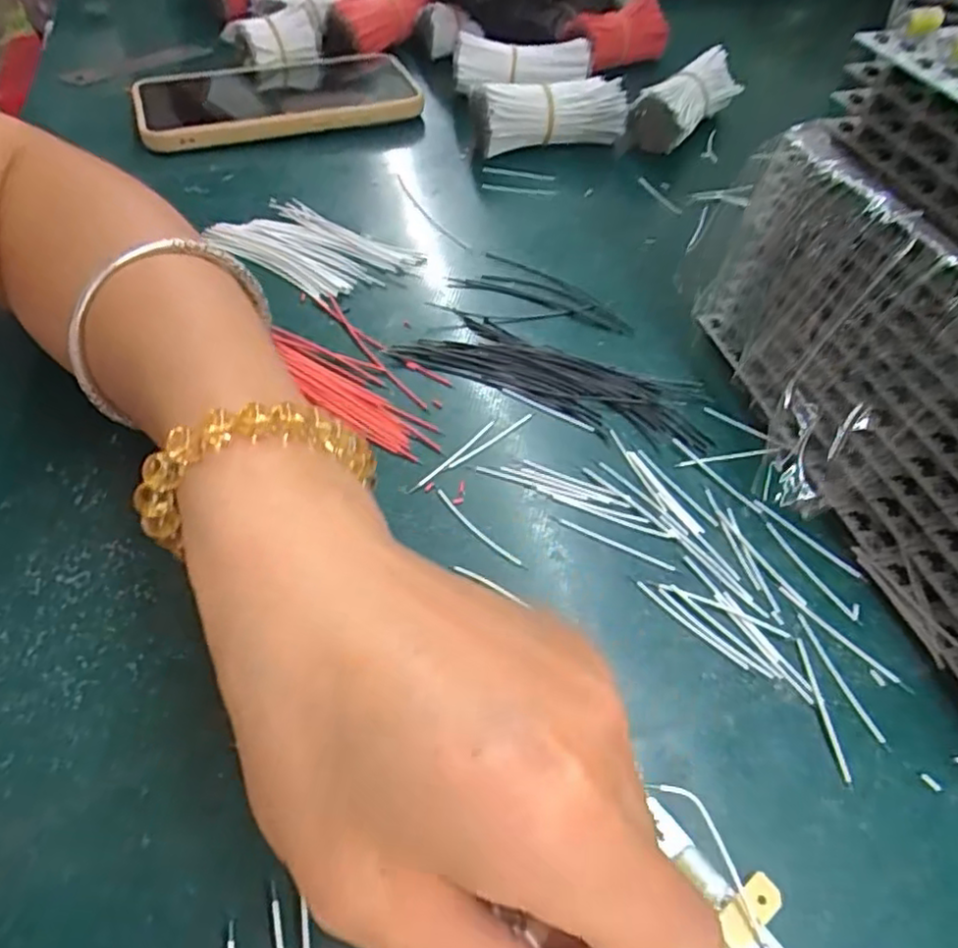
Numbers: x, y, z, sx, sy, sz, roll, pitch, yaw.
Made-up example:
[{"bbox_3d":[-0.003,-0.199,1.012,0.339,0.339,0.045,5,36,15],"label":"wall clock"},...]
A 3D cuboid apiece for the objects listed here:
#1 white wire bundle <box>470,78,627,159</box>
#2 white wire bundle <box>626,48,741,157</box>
[{"bbox_3d":[0.039,-0.215,0.400,0.089,0.037,0.034,-16,53,-16],"label":"white wire bundle"},{"bbox_3d":[0.134,-0.235,0.426,0.031,0.034,0.096,34,57,22],"label":"white wire bundle"}]

